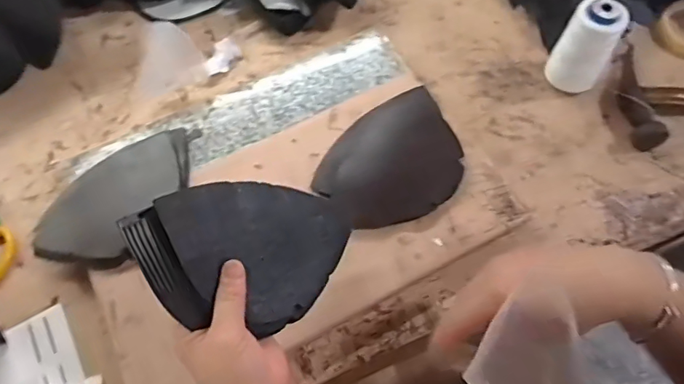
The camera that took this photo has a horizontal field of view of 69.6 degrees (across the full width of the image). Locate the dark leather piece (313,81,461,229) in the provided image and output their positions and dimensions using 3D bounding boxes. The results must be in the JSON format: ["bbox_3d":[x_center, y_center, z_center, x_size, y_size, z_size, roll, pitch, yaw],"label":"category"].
[{"bbox_3d":[0.051,-0.035,0.503,0.152,0.031,0.128,-39,67,-16],"label":"dark leather piece"}]

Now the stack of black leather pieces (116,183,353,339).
[{"bbox_3d":[-0.067,0.047,0.393,0.171,0.019,0.118,-20,92,-41],"label":"stack of black leather pieces"}]

